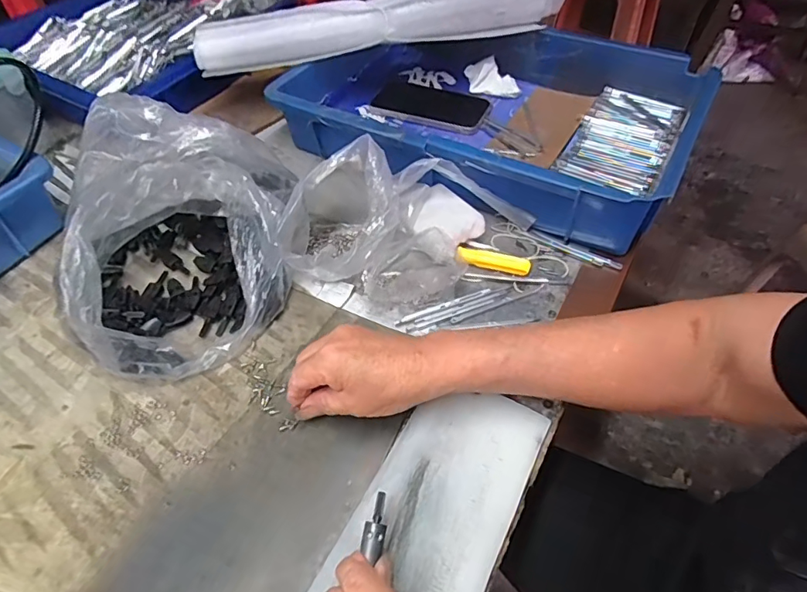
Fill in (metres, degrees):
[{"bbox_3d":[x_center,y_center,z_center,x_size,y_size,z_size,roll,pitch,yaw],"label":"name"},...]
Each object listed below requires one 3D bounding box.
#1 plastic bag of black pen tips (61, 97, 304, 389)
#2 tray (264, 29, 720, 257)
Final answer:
[{"bbox_3d":[-0.189,-0.060,0.442,0.183,0.140,0.223,-11,50,-11],"label":"plastic bag of black pen tips"},{"bbox_3d":[0.087,-0.214,0.582,0.444,0.089,0.278,20,54,17],"label":"tray"}]

